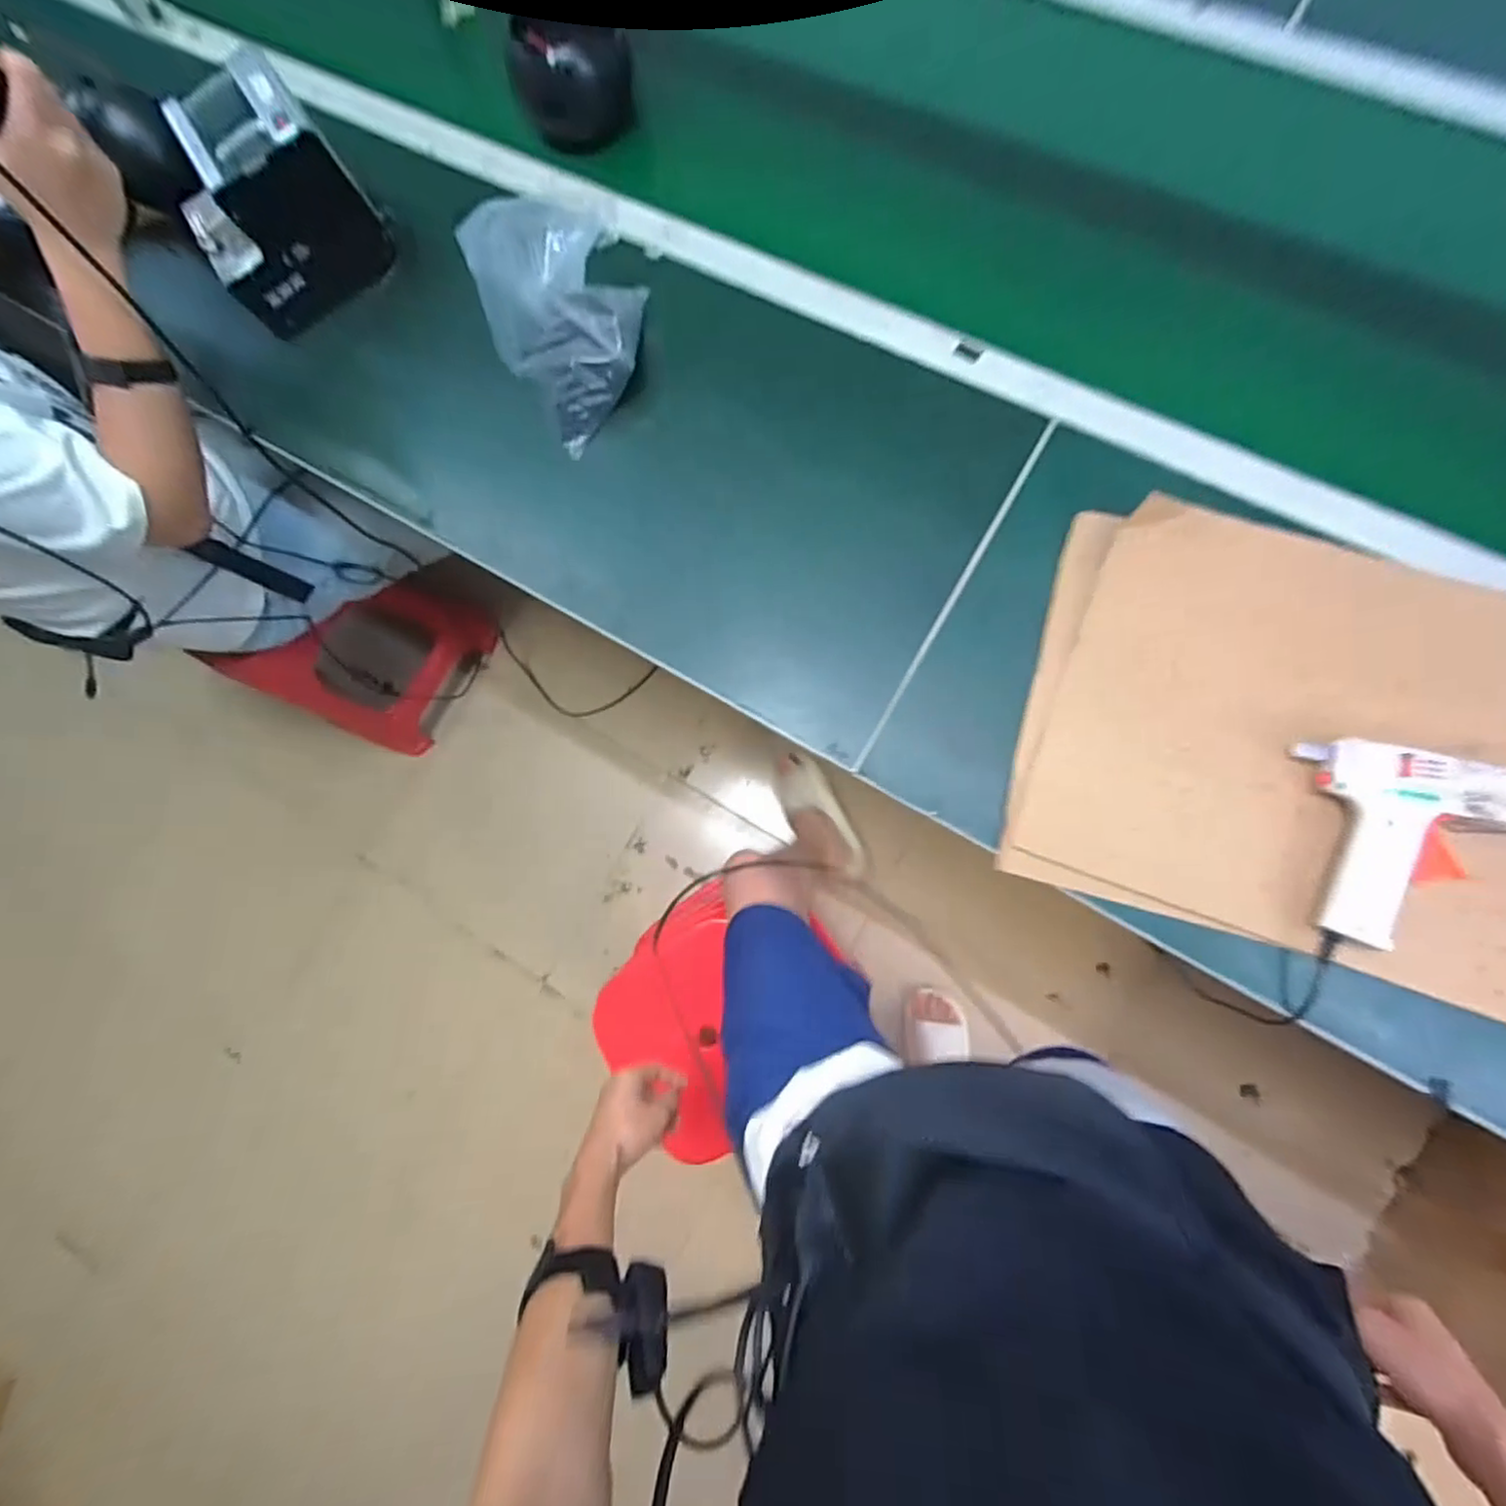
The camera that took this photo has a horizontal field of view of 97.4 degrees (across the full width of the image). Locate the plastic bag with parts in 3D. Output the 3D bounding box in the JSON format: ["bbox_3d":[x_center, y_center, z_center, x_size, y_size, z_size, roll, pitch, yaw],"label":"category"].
[{"bbox_3d":[-0.175,-0.427,0.642,0.159,0.151,0.152,-27,80,3],"label":"plastic bag with parts"}]

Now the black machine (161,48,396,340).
[{"bbox_3d":[-0.518,-0.591,0.710,0.177,0.141,0.140,-33,80,2],"label":"black machine"}]

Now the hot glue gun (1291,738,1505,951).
[{"bbox_3d":[0.553,0.071,0.530,0.189,0.047,0.161,0,83,7],"label":"hot glue gun"}]

